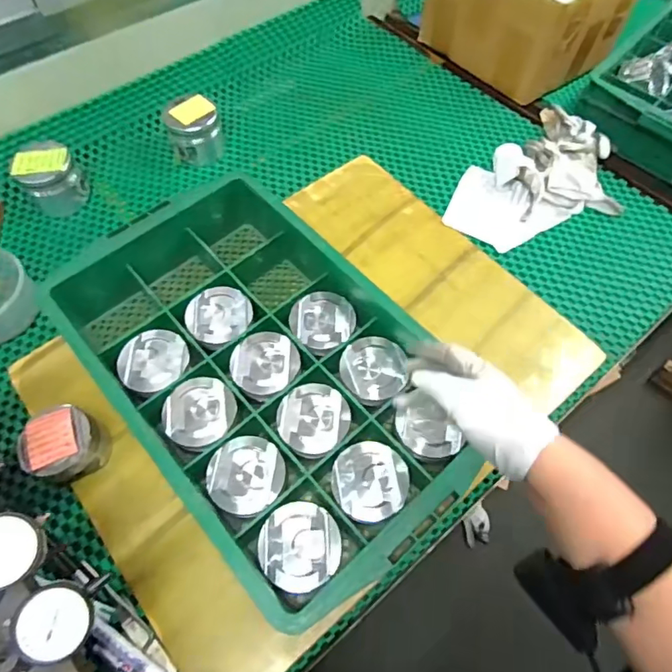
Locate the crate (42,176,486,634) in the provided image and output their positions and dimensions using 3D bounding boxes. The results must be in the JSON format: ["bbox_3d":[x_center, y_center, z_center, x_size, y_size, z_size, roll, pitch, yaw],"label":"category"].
[{"bbox_3d":[-0.087,0.041,0.618,0.307,0.105,0.499,-36,67,-19],"label":"crate"}]

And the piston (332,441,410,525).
[{"bbox_3d":[0.038,0.162,0.559,0.081,0.047,0.079,0,60,-1],"label":"piston"}]

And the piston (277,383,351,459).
[{"bbox_3d":[-0.026,0.102,0.591,0.079,0.044,0.082,5,61,2],"label":"piston"}]

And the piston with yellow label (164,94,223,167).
[{"bbox_3d":[-0.240,-0.350,0.864,0.092,0.081,0.081,-12,61,-7],"label":"piston with yellow label"}]

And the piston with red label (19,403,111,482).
[{"bbox_3d":[-0.317,0.133,0.600,0.077,0.074,0.080,0,60,-1],"label":"piston with red label"}]

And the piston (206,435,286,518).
[{"bbox_3d":[-0.098,0.160,0.566,0.080,0.056,0.076,0,60,-1],"label":"piston"}]

